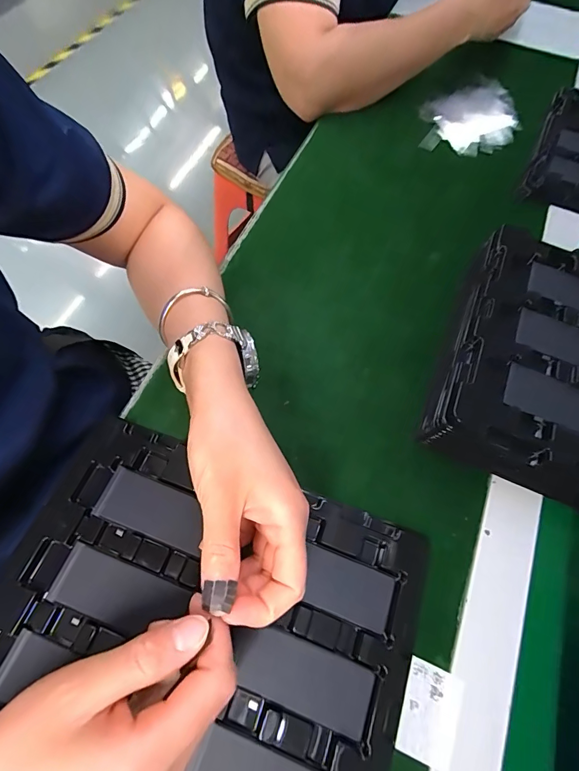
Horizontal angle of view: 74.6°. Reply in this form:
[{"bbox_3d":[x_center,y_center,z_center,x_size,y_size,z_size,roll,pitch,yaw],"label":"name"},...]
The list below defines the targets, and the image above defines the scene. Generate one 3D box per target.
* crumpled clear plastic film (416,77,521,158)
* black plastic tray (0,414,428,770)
[{"bbox_3d":[0.238,-0.361,0.510,0.122,0.024,0.169,9,65,3],"label":"crumpled clear plastic film"},{"bbox_3d":[-0.064,0.162,0.252,0.271,0.017,0.220,19,65,8],"label":"black plastic tray"}]

